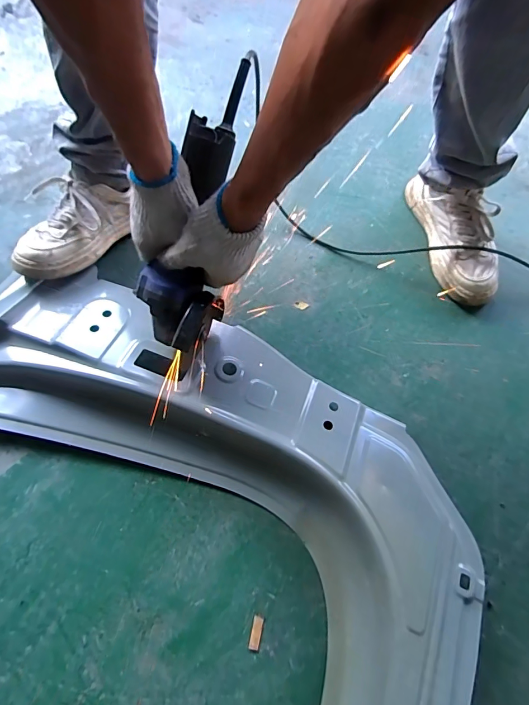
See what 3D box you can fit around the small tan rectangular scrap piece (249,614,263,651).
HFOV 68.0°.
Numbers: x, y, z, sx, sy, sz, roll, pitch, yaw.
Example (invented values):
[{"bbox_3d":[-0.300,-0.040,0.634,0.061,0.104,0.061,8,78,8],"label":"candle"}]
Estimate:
[{"bbox_3d":[-0.011,0.344,0.480,0.012,0.004,0.036,13,69,3],"label":"small tan rectangular scrap piece"}]

